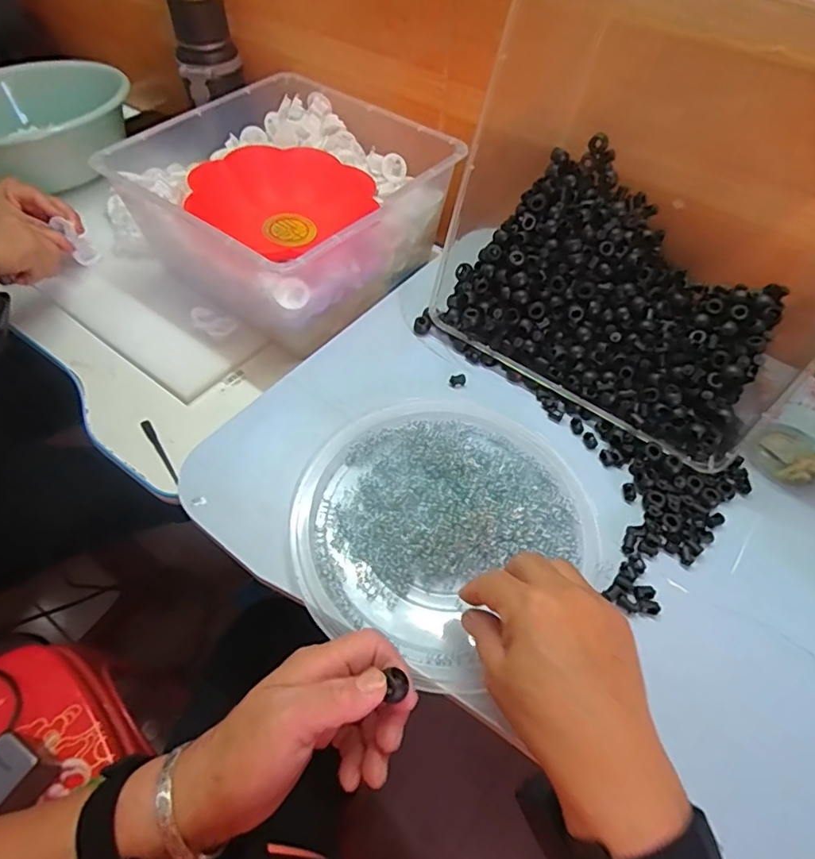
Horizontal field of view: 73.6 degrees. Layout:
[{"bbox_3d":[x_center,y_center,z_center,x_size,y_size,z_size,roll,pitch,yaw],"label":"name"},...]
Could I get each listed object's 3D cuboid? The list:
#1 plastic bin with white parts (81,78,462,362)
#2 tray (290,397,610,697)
[{"bbox_3d":[-0.132,-0.277,0.660,0.310,0.124,0.306,32,59,20],"label":"plastic bin with white parts"},{"bbox_3d":[0.026,0.064,0.426,0.228,0.016,0.212,1,54,-1],"label":"tray"}]

